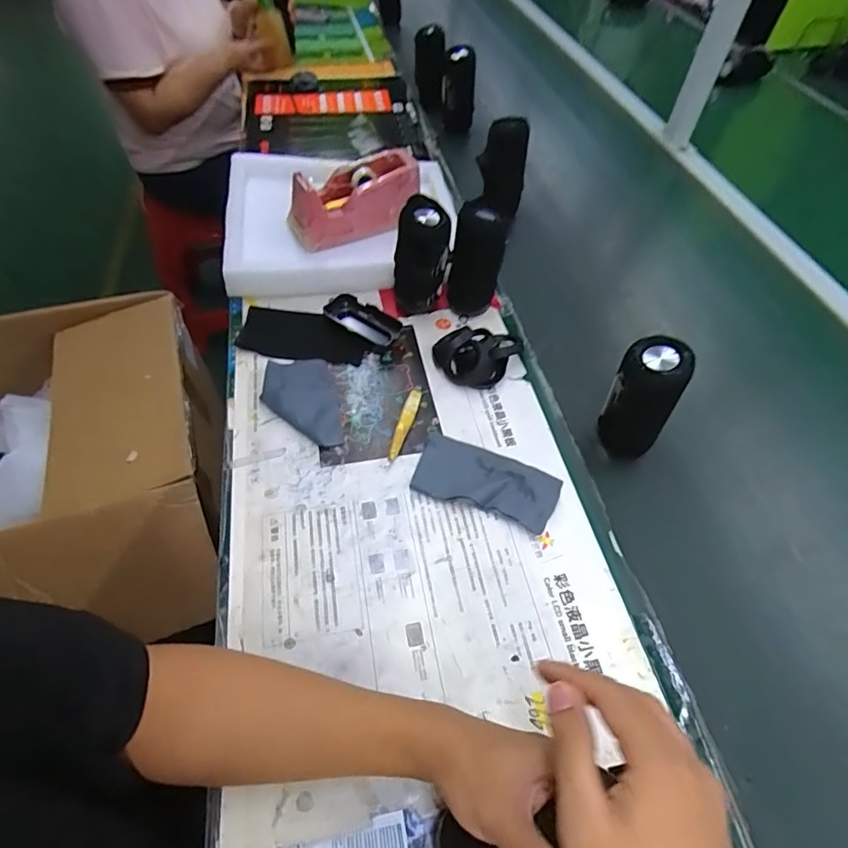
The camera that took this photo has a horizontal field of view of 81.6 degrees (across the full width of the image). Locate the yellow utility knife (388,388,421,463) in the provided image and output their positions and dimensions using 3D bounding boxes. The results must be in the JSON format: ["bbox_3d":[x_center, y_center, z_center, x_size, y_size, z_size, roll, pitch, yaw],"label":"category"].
[{"bbox_3d":[-0.023,-0.002,0.584,0.016,0.009,0.105,16,54,8],"label":"yellow utility knife"}]

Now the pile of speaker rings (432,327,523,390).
[{"bbox_3d":[0.065,-0.097,0.631,0.096,0.044,0.089,2,53,-2],"label":"pile of speaker rings"}]

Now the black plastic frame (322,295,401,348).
[{"bbox_3d":[-0.083,-0.140,0.669,0.111,0.022,0.045,31,57,18],"label":"black plastic frame"}]

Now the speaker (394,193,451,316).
[{"bbox_3d":[-0.004,-0.211,0.648,0.069,0.149,0.054,2,53,-2],"label":"speaker"}]

